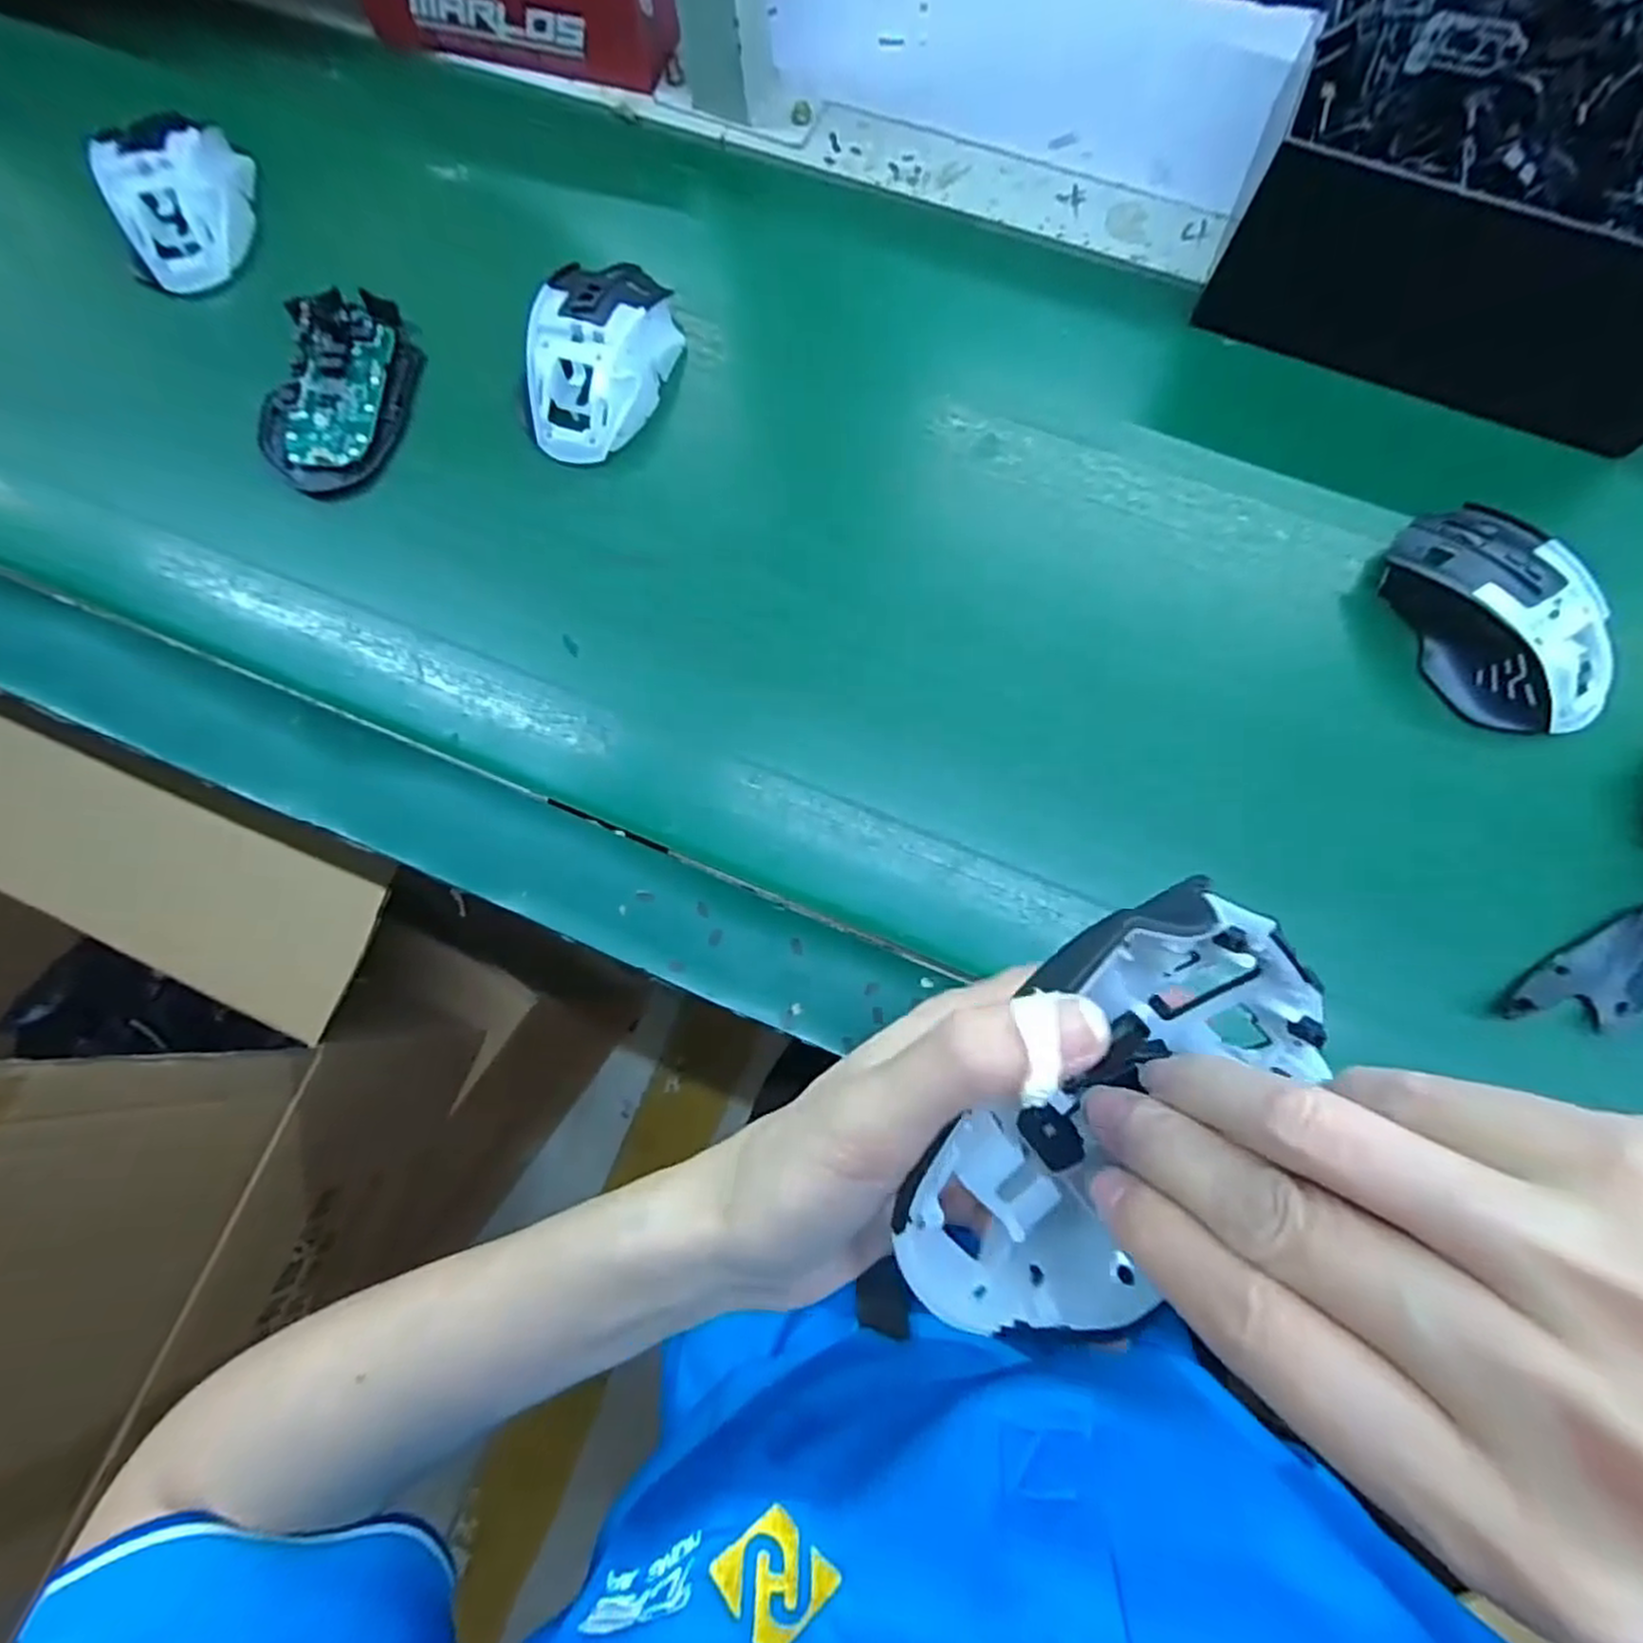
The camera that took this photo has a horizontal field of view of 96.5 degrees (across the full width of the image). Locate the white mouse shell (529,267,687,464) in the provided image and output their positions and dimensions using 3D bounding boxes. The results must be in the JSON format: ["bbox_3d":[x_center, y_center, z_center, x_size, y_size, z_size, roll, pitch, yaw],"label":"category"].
[{"bbox_3d":[-0.115,-0.240,0.376,0.060,0.030,0.112,17,78,4],"label":"white mouse shell"}]

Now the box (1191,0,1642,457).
[{"bbox_3d":[0.333,-0.310,0.351,0.225,0.109,0.153,22,78,5],"label":"box"}]

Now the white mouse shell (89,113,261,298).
[{"bbox_3d":[-0.348,-0.343,0.398,0.061,0.034,0.085,-21,78,-4],"label":"white mouse shell"}]

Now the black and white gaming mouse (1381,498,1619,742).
[{"bbox_3d":[0.311,-0.093,0.336,0.062,0.039,0.112,-27,78,-6],"label":"black and white gaming mouse"}]

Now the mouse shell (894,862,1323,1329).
[{"bbox_3d":[0.068,0.069,0.175,0.067,0.044,0.113,37,89,8],"label":"mouse shell"}]

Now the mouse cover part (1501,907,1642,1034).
[{"bbox_3d":[0.335,0.064,0.307,0.092,0.022,0.031,-30,79,-6],"label":"mouse cover part"}]

